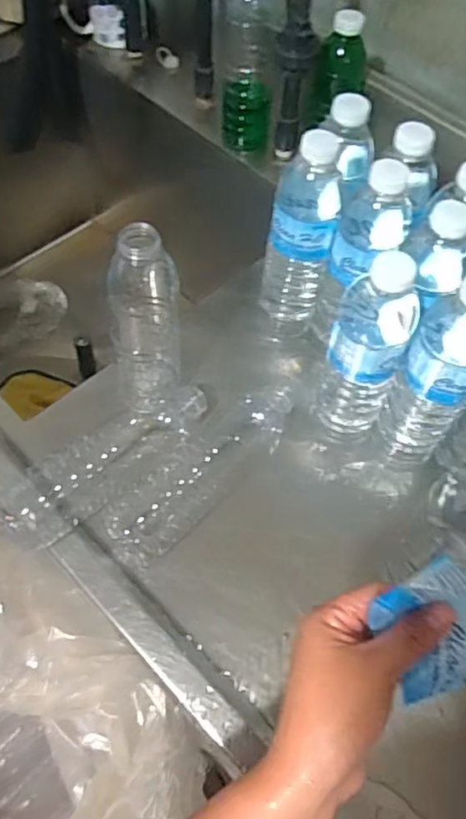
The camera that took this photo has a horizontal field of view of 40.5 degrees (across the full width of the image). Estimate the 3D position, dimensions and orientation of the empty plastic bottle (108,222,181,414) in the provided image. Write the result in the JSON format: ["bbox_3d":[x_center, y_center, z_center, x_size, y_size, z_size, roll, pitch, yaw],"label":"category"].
[{"bbox_3d":[-0.075,-0.067,0.538,0.057,0.199,0.066,-2,58,-6],"label":"empty plastic bottle"}]

